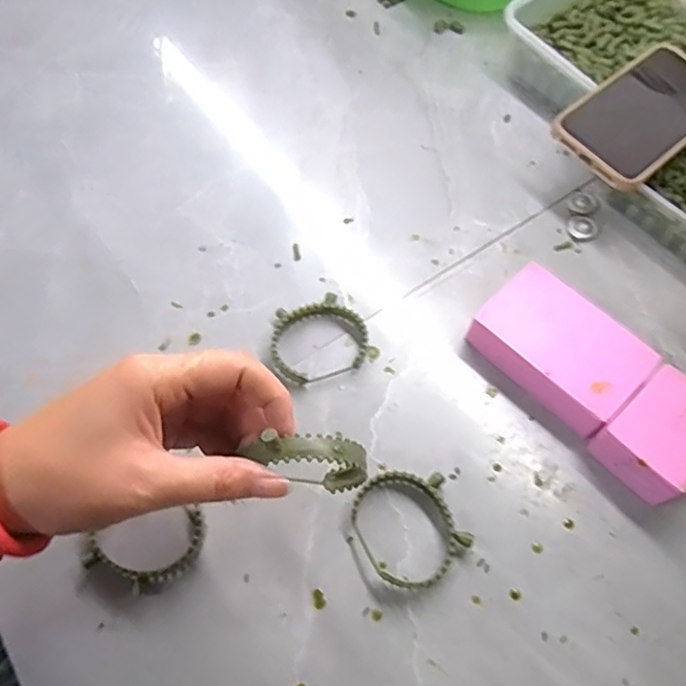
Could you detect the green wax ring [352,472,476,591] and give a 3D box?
[{"bbox_3d":[0.040,0.110,0.352,0.061,0.013,0.069,-17,63,-10],"label":"green wax ring"}]

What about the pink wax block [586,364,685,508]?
[{"bbox_3d":[0.198,0.059,0.367,0.078,0.037,0.058,-38,69,-20],"label":"pink wax block"}]

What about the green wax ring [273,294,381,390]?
[{"bbox_3d":[-0.018,-0.003,0.413,0.068,0.014,0.060,-22,64,-13],"label":"green wax ring"}]

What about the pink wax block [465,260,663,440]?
[{"bbox_3d":[0.144,0.006,0.401,0.078,0.032,0.104,-40,69,-20],"label":"pink wax block"}]

